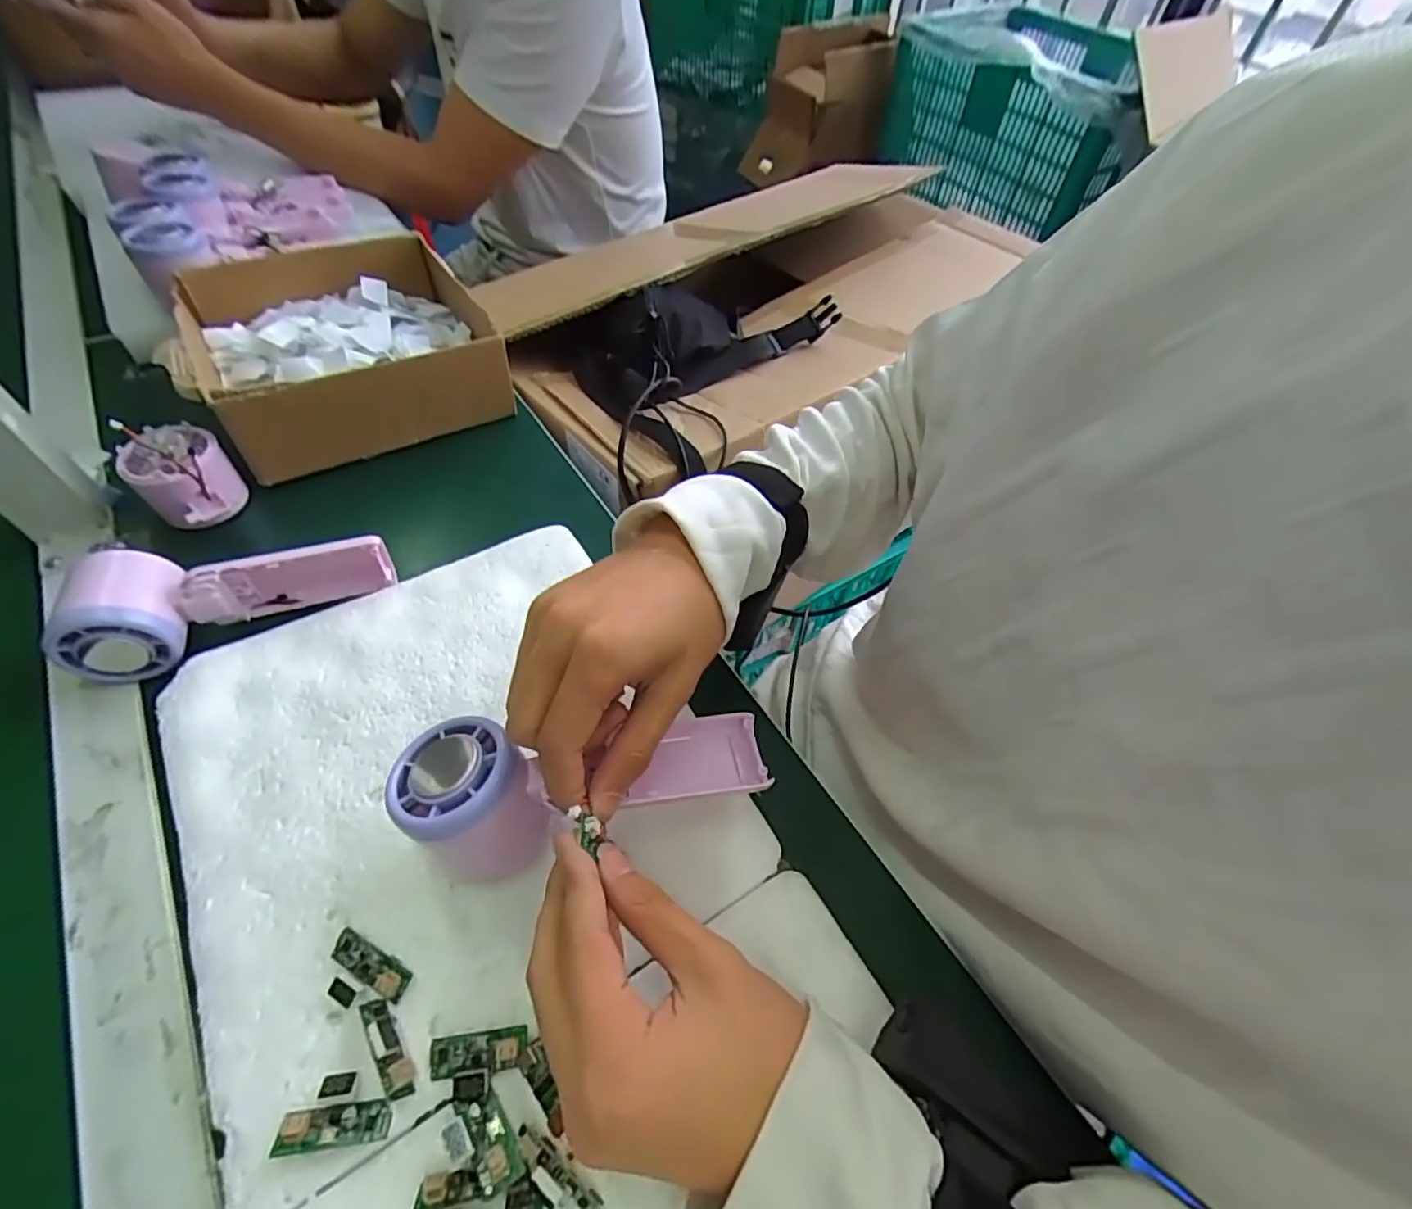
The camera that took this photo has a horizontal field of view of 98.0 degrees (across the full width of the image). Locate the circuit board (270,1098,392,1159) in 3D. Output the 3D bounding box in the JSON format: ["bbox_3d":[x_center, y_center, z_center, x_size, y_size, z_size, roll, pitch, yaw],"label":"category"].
[{"bbox_3d":[-0.141,0.198,0.234,0.037,0.010,0.013,-4,52,-7],"label":"circuit board"}]

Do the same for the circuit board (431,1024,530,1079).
[{"bbox_3d":[-0.093,0.182,0.250,0.038,0.009,0.014,-4,53,-7],"label":"circuit board"}]

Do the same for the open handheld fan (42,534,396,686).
[{"bbox_3d":[-0.279,-0.012,0.365,0.165,0.054,0.055,-19,56,-18],"label":"open handheld fan"}]

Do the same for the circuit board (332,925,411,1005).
[{"bbox_3d":[-0.146,0.156,0.267,0.039,0.008,0.013,25,55,15],"label":"circuit board"}]

